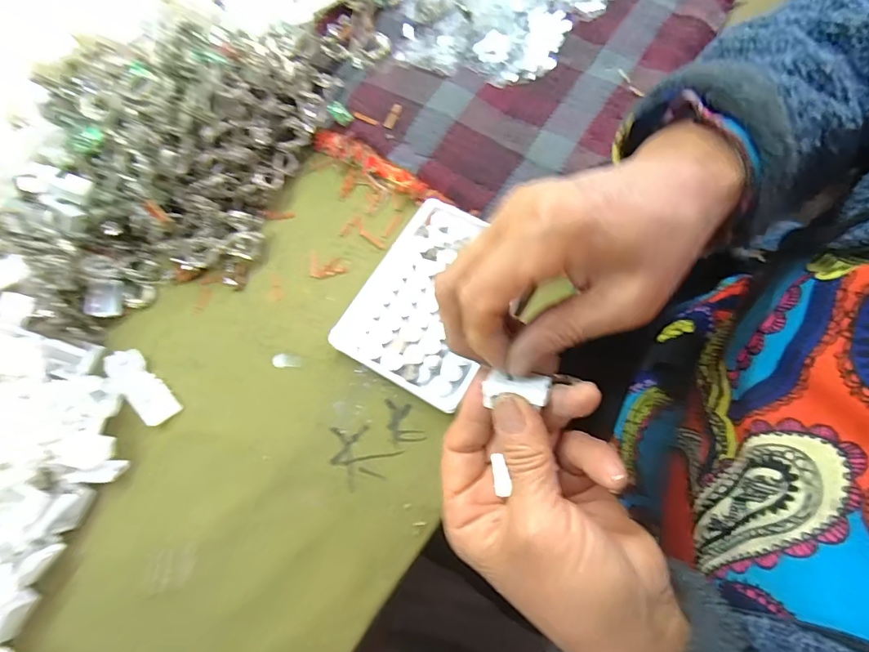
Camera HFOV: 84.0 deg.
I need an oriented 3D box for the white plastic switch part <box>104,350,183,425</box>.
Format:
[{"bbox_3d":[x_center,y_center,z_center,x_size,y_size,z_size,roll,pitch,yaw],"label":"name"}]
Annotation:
[{"bbox_3d":[-0.193,0.041,0.317,0.023,0.012,0.055,-42,71,-12],"label":"white plastic switch part"}]

